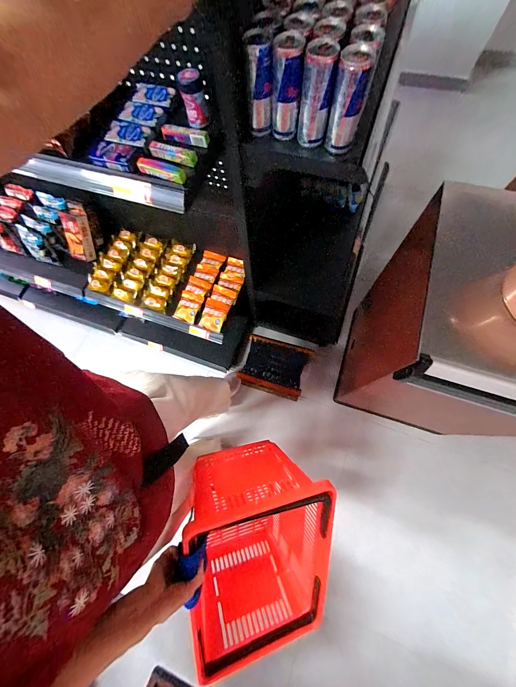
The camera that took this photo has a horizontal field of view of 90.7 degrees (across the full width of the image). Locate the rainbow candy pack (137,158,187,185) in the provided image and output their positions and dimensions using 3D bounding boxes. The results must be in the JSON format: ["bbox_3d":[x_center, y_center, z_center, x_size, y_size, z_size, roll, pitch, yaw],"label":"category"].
[{"bbox_3d":[-0.199,-0.360,0.524,0.110,0.024,0.026,22,74,6],"label":"rainbow candy pack"}]

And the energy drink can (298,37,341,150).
[{"bbox_3d":[0.107,-0.459,0.479,0.054,0.134,0.062,2,73,0],"label":"energy drink can"}]

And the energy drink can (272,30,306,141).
[{"bbox_3d":[0.052,-0.487,0.494,0.051,0.142,0.062,0,73,0],"label":"energy drink can"}]

